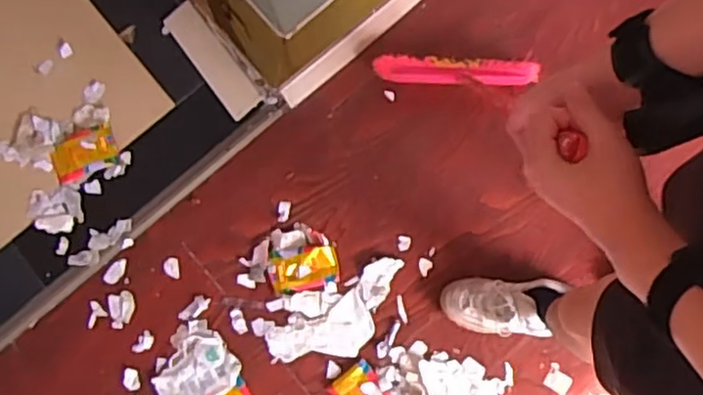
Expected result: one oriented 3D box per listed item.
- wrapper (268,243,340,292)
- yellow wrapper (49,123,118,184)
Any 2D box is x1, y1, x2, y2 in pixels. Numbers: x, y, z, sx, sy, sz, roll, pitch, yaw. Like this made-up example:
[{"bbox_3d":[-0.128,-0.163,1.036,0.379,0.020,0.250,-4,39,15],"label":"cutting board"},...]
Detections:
[{"bbox_3d":[-0.095,0.139,1.317,0.136,0.010,0.083,-9,80,2],"label":"wrapper"},{"bbox_3d":[-0.561,-0.094,1.393,0.136,0.018,0.090,-26,79,-1],"label":"yellow wrapper"}]

